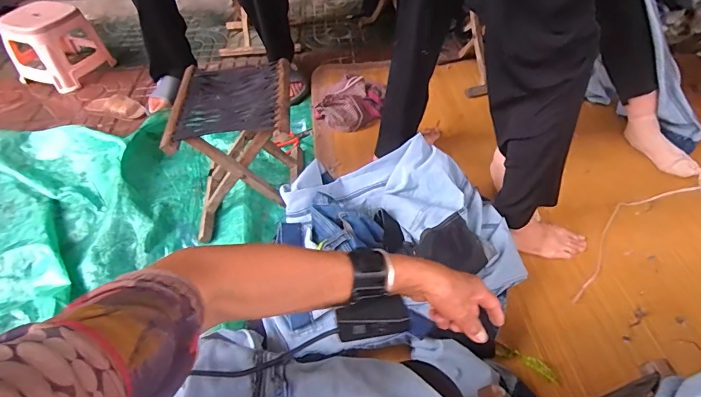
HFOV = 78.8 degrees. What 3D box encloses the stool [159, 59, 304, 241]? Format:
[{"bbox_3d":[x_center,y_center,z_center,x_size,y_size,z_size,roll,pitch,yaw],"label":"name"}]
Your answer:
[{"bbox_3d":[-0.260,-0.139,1.055,0.250,0.306,0.318,-8,47,-4],"label":"stool"}]

